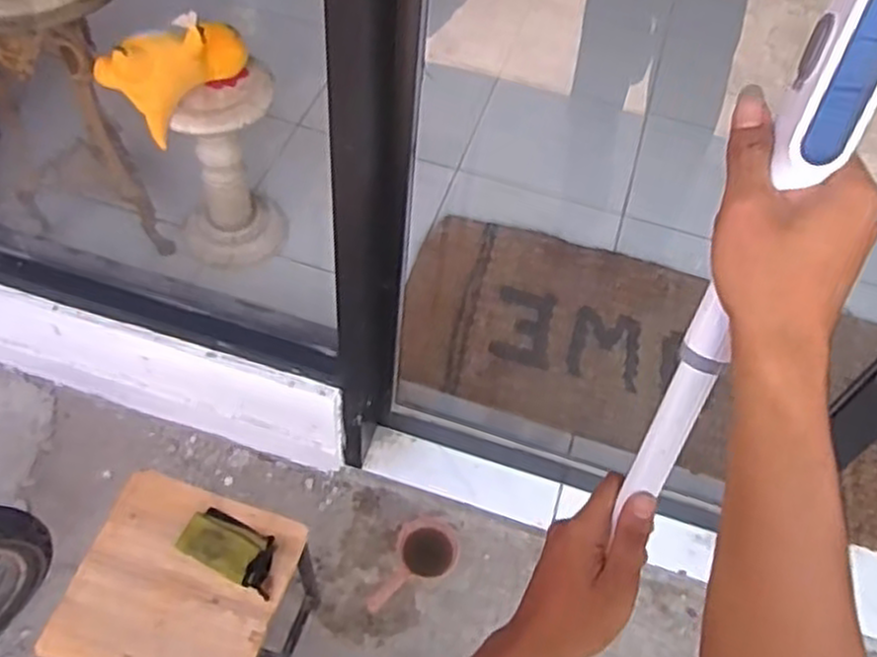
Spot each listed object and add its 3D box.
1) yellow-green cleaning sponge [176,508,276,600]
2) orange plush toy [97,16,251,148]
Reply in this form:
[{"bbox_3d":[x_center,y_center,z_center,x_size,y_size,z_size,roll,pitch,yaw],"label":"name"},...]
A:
[{"bbox_3d":[-0.300,0.319,1.105,0.146,0.020,0.076,24,56,11],"label":"yellow-green cleaning sponge"},{"bbox_3d":[-0.524,-0.529,1.514,0.134,0.174,0.259,29,57,15],"label":"orange plush toy"}]

